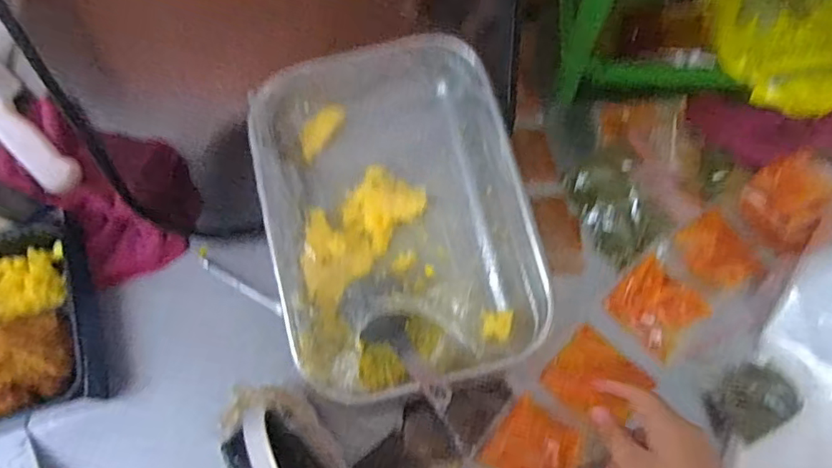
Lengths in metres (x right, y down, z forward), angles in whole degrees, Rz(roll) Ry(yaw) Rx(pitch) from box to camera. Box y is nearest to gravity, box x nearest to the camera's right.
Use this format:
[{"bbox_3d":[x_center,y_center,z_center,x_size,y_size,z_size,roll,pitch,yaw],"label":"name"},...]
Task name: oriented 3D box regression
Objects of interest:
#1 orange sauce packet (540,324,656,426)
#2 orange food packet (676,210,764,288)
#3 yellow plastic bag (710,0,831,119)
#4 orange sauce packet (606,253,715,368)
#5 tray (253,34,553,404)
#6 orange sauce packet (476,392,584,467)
[{"bbox_3d":[0.156,0.125,0.493,0.073,0.009,0.066,41,77,13],"label":"orange sauce packet"},{"bbox_3d":[0.275,0.018,0.522,0.050,0.010,0.066,-33,74,-9],"label":"orange food packet"},{"bbox_3d":[0.346,-0.174,0.515,0.126,0.042,0.151,0,72,2],"label":"yellow plastic bag"},{"bbox_3d":[0.215,0.065,0.509,0.067,0.013,0.070,-43,76,-12],"label":"orange sauce packet"},{"bbox_3d":[-0.016,-0.013,0.498,0.214,0.077,0.296,-13,72,-3],"label":"tray"},{"bbox_3d":[0.097,0.172,0.464,0.070,0.019,0.061,24,74,9],"label":"orange sauce packet"}]

